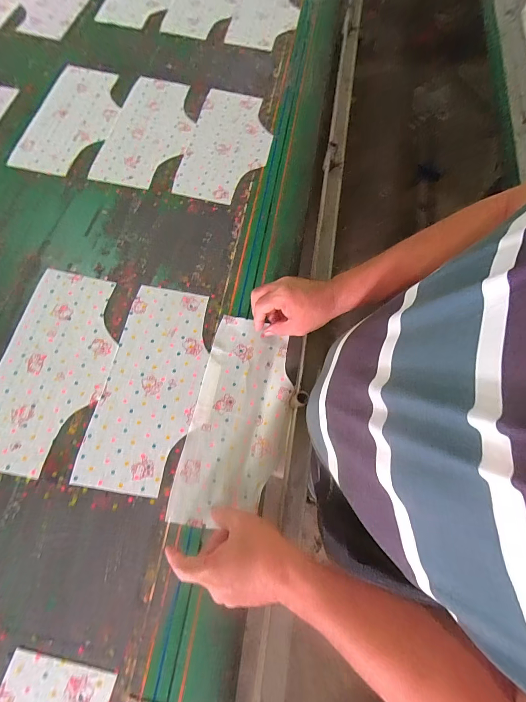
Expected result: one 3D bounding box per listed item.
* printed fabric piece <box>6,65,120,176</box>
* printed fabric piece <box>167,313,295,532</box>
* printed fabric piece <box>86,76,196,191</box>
[{"bbox_3d":[-0.403,-0.504,0.676,0.148,0.011,0.310,10,70,1],"label":"printed fabric piece"},{"bbox_3d":[-0.032,0.098,0.483,0.146,0.016,0.309,10,70,1],"label":"printed fabric piece"},{"bbox_3d":[-0.239,-0.482,0.676,0.164,0.006,0.317,10,70,1],"label":"printed fabric piece"}]

